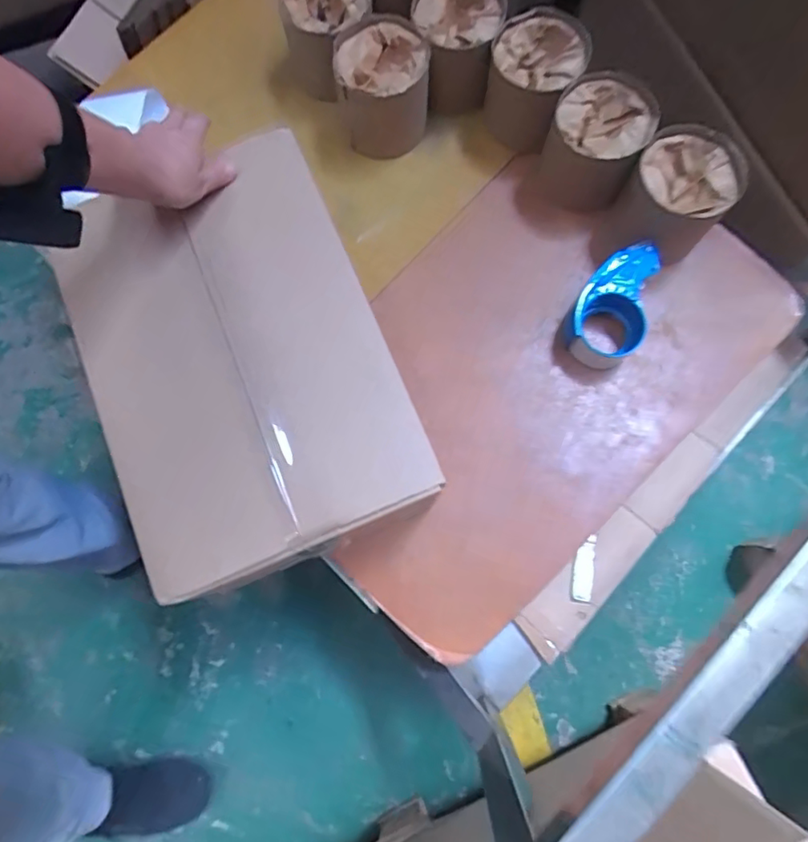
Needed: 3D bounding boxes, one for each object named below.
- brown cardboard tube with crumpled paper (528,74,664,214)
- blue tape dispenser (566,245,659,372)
[{"bbox_3d":[0.245,-0.355,0.738,0.122,0.132,0.131,28,79,6],"label":"brown cardboard tube with crumpled paper"},{"bbox_3d":[0.260,-0.144,0.686,0.092,0.065,0.153,31,80,6],"label":"blue tape dispenser"}]

